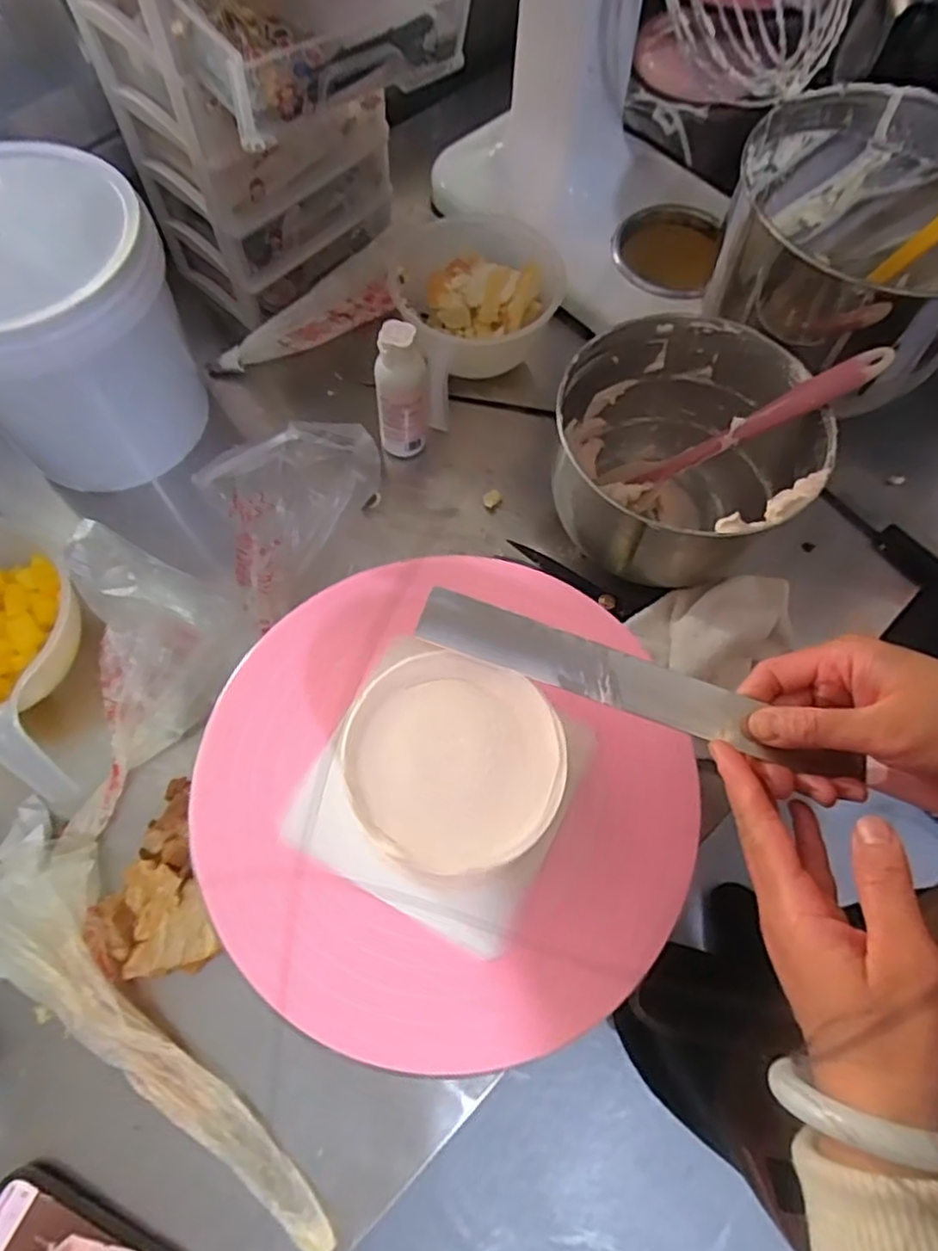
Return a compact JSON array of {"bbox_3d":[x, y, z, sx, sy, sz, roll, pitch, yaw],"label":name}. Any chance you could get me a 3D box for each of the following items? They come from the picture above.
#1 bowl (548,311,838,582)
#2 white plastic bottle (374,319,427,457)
[{"bbox_3d":[0.171,-0.127,0.566,0.191,0.143,0.194,0,66,-1],"label":"bowl"},{"bbox_3d":[-0.057,-0.201,0.593,0.047,0.121,0.036,-6,67,-4],"label":"white plastic bottle"}]

